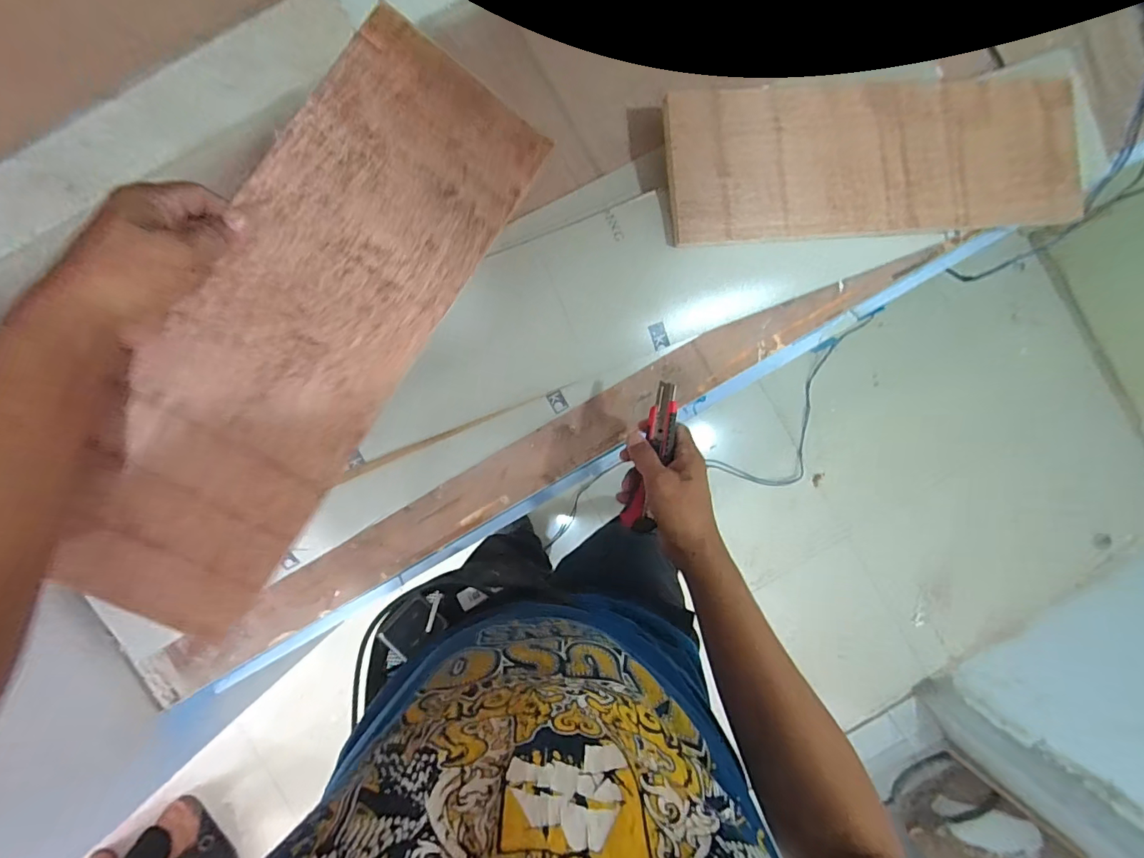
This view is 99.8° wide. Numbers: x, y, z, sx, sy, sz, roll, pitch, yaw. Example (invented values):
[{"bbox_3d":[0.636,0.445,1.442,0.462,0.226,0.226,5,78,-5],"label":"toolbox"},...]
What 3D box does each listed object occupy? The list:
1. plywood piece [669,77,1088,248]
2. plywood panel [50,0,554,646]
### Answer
[{"bbox_3d":[0.353,-0.311,0.555,0.481,0.013,0.163,-5,96,-4],"label":"plywood piece"},{"bbox_3d":[-0.209,-0.082,0.379,0.163,0.010,0.480,32,85,-16],"label":"plywood panel"}]

